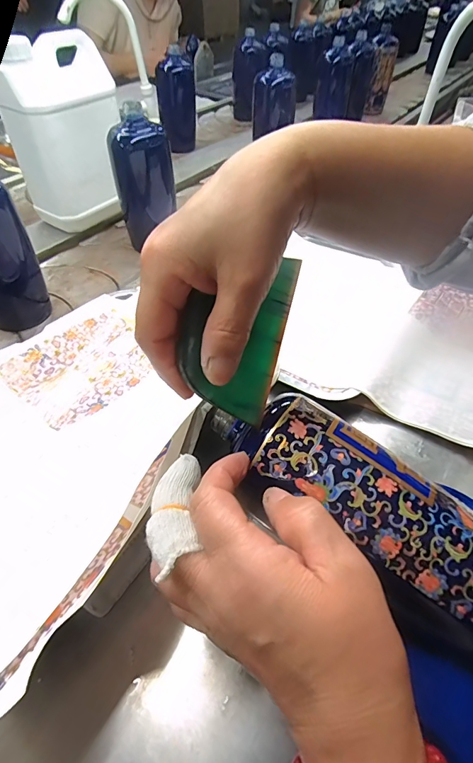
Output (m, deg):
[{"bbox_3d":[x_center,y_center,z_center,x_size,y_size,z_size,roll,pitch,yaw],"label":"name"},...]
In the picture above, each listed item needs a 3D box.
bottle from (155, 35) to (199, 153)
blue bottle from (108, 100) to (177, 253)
[{"bbox_3d":[-0.130,-0.647,0.912,0.098,0.181,0.072,-8,50,-7],"label":"bottle"},{"bbox_3d":[-0.135,-0.290,0.589,0.058,0.185,0.062,19,52,16],"label":"blue bottle"}]

